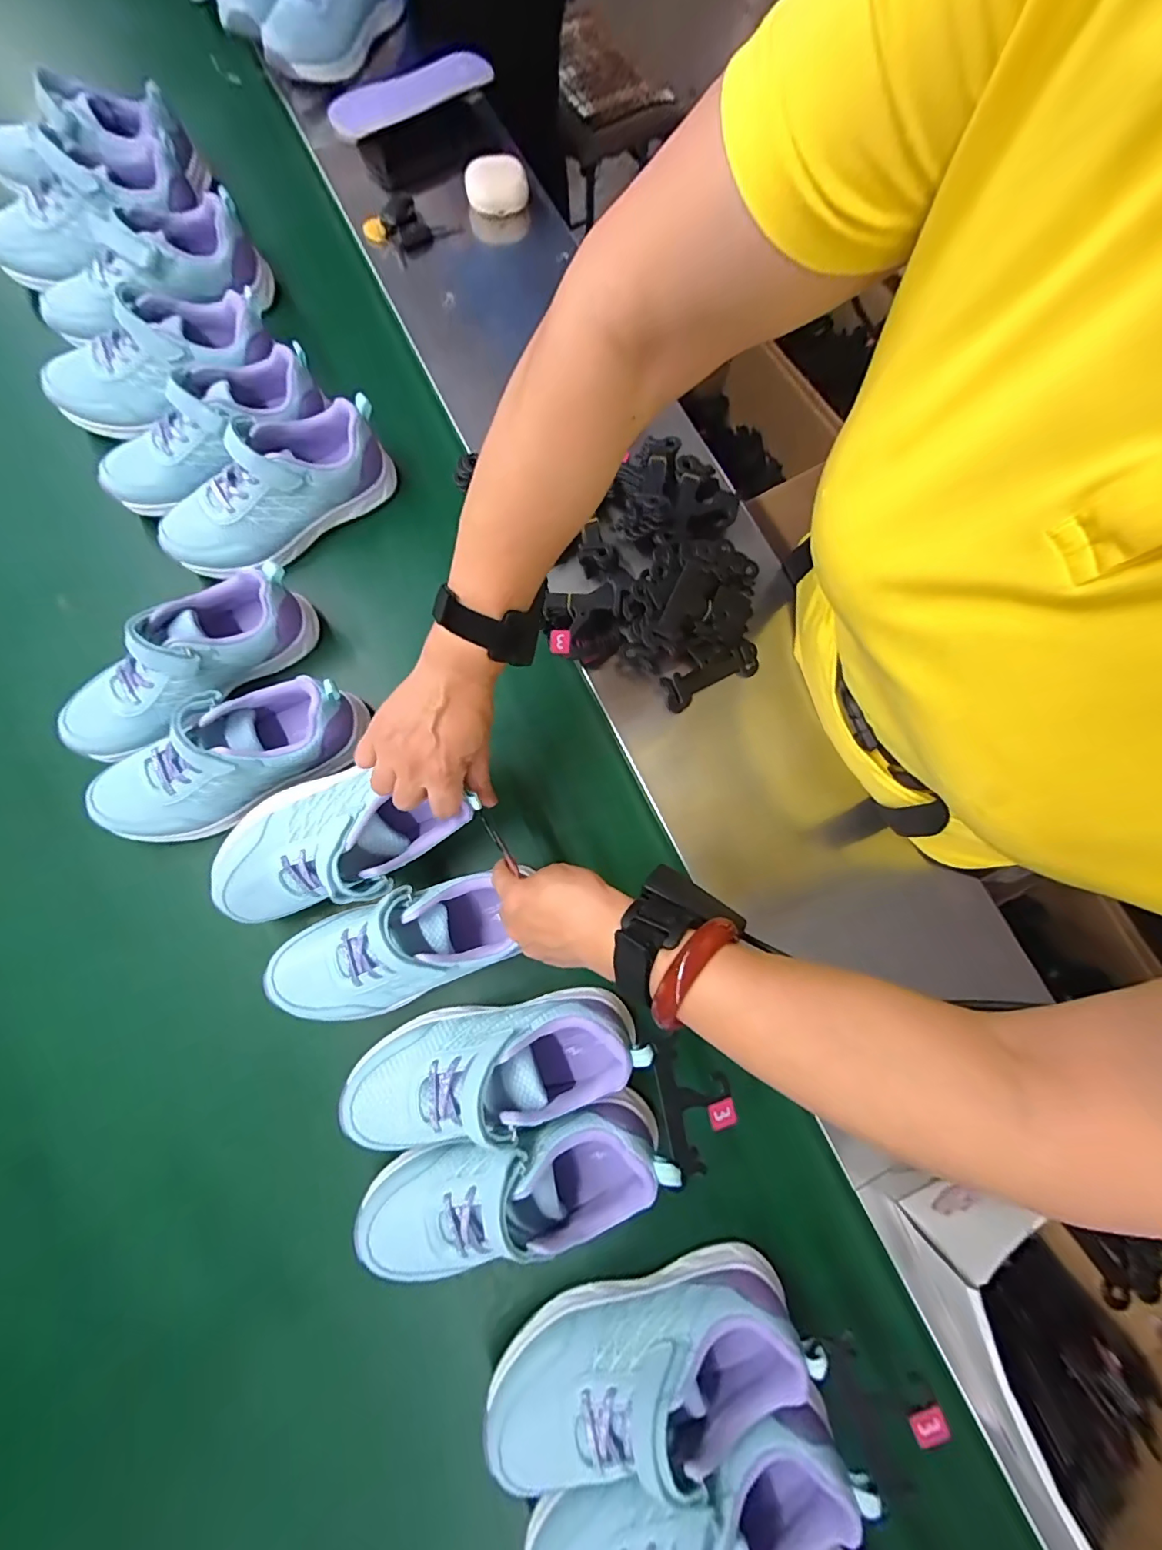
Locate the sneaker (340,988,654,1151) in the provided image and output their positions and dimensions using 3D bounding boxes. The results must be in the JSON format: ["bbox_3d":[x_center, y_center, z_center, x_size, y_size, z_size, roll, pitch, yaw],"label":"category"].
[{"bbox_3d":[-0.072,0.232,0.415,0.240,0.077,0.085,-13,79,-4],"label":"sneaker"}]

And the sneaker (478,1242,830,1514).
[{"bbox_3d":[0.049,0.438,0.375,0.237,0.075,0.084,-17,79,-5],"label":"sneaker"}]

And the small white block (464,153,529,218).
[{"bbox_3d":[-0.102,-0.721,0.634,0.074,0.039,0.048,-17,79,-5],"label":"small white block"}]

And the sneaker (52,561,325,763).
[{"bbox_3d":[-0.363,-0.104,0.475,0.237,0.081,0.078,-42,82,-9],"label":"sneaker"}]

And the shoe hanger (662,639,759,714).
[{"bbox_3d":[0.128,-0.098,0.510,0.103,0.018,0.034,-25,80,-7],"label":"shoe hanger"}]

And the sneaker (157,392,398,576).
[{"bbox_3d":[-0.307,-0.290,0.519,0.237,0.076,0.093,-41,82,-9],"label":"sneaker"}]

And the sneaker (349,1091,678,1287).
[{"bbox_3d":[-0.050,0.318,0.397,0.233,0.088,0.077,-18,79,-5],"label":"sneaker"}]

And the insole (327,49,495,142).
[{"bbox_3d":[-0.222,-0.907,0.683,0.226,0.028,0.073,-31,81,-8],"label":"insole"}]

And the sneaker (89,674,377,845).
[{"bbox_3d":[-0.318,-0.018,0.464,0.238,0.073,0.096,-28,80,-7],"label":"sneaker"}]

